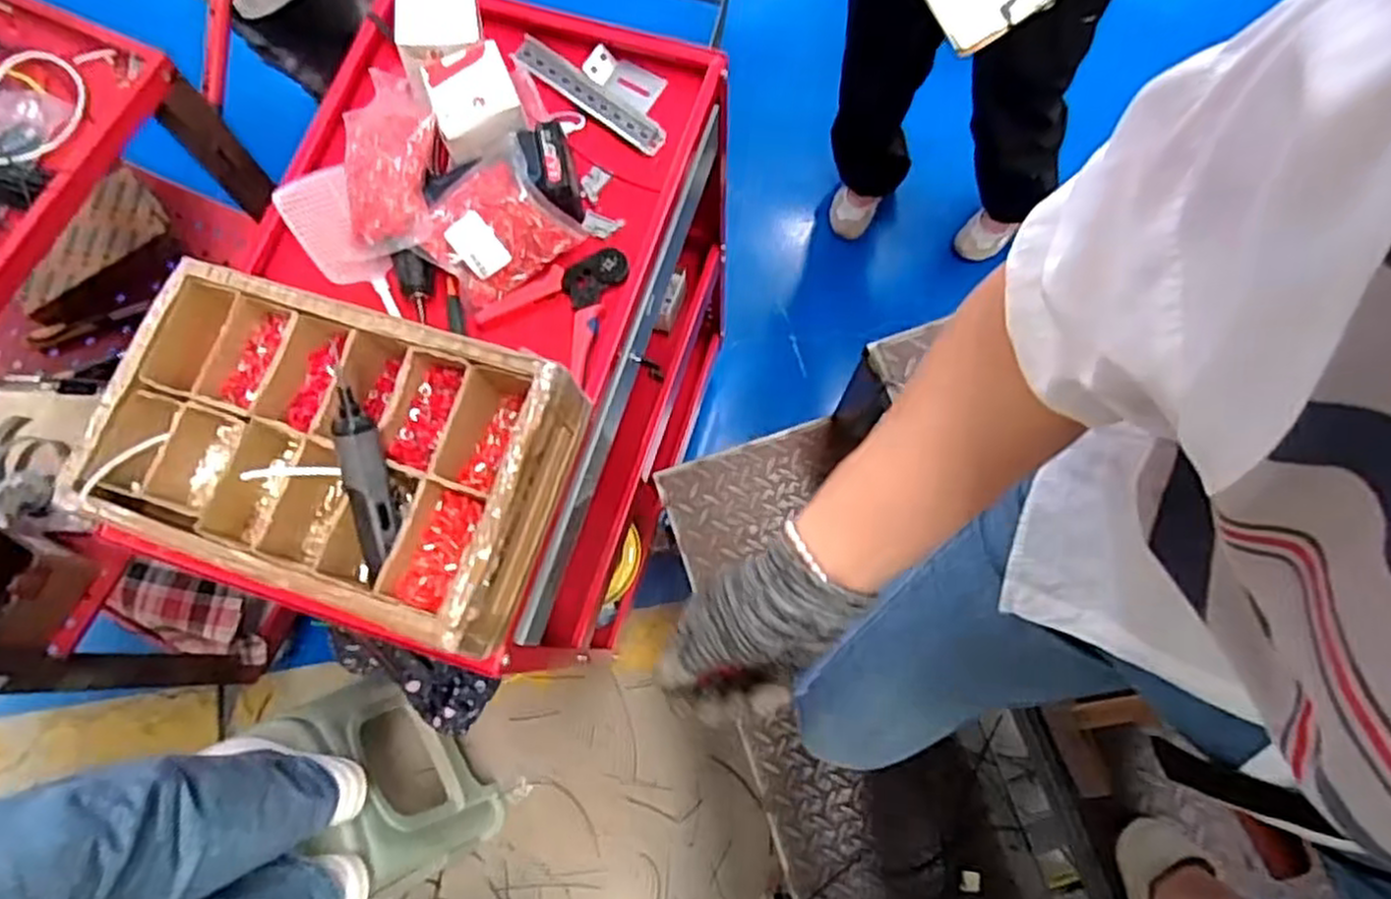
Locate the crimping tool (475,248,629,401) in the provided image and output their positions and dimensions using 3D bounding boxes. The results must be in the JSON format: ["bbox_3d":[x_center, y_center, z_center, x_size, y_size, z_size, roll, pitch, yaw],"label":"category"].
[{"bbox_3d":[-0.134,-0.157,0.839,0.134,0.039,0.149,35,78,10],"label":"crimping tool"}]

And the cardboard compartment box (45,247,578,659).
[{"bbox_3d":[-0.333,-0.003,0.691,0.399,0.083,0.251,17,75,5],"label":"cardboard compartment box"}]

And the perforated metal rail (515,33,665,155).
[{"bbox_3d":[-0.123,-0.414,0.896,0.210,0.018,0.040,37,78,10],"label":"perforated metal rail"}]

